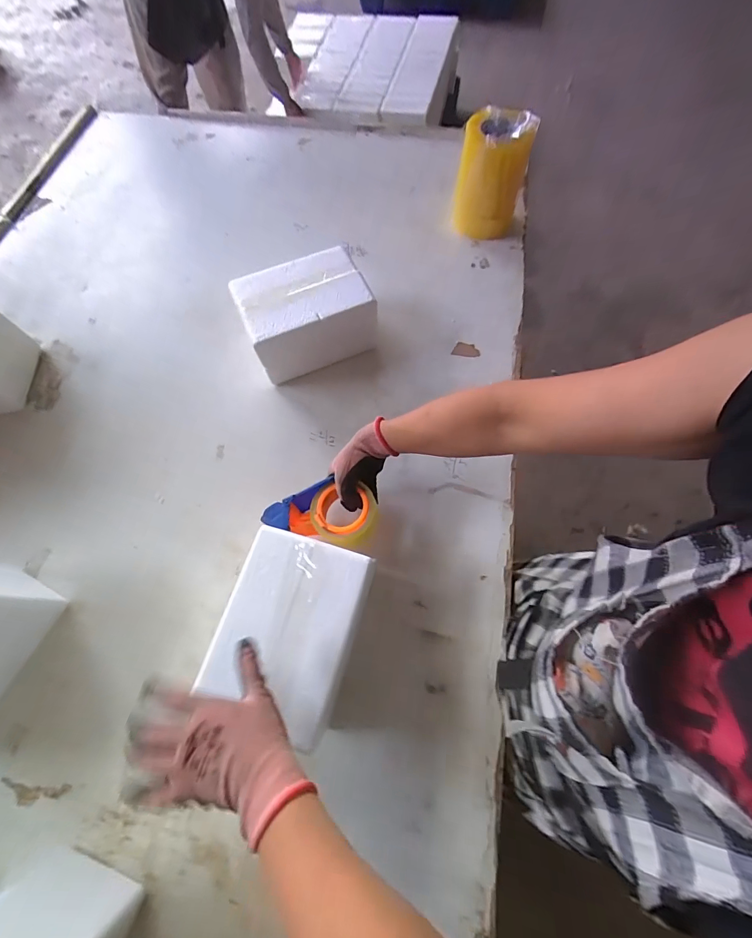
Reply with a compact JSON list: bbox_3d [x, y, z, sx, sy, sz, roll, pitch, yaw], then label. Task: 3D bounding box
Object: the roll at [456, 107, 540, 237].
[{"bbox_3d":[0.248,-0.621,0.829,0.129,0.214,0.129,0,67,1],"label":"roll"}]

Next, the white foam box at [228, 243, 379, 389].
[{"bbox_3d":[-0.123,-0.269,0.696,0.219,0.122,0.173,-20,69,-7],"label":"white foam box"}]

